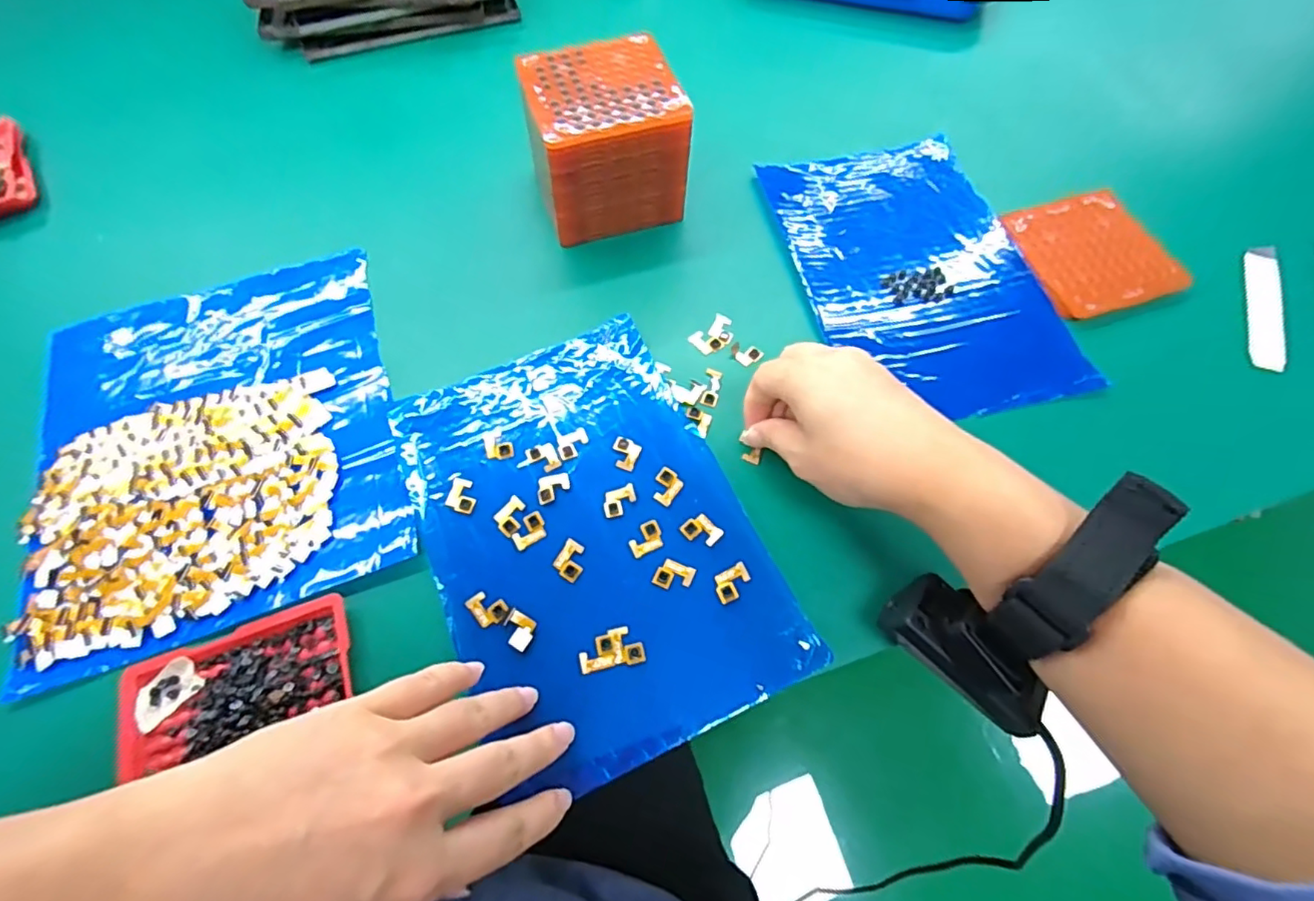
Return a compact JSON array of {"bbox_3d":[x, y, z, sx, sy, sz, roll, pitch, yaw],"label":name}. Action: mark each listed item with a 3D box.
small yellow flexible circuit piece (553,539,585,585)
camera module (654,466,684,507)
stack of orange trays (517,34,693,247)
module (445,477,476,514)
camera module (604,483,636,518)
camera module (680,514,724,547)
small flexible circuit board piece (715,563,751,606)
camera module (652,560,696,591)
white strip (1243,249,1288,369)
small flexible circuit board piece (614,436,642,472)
[{"bbox_3d":[-0.043,0.055,0.298,0.014,0.004,0.018,27,68,12],"label":"small yellow flexible circuit piece"},{"bbox_3d":[0.005,0.020,0.318,0.015,0.004,0.018,34,69,15],"label":"camera module"},{"bbox_3d":[-0.033,-0.199,0.386,0.093,0.081,0.090,-12,64,-6],"label":"stack of orange trays"},{"bbox_3d":[-0.104,0.023,0.314,0.015,0.004,0.019,10,65,5],"label":"module"},{"bbox_3d":[-0.020,0.026,0.312,0.019,0.004,0.015,-20,66,-9],"label":"camera module"},{"bbox_3d":[0.023,0.042,0.306,0.019,0.004,0.015,42,72,18],"label":"camera module"},{"bbox_3d":[0.038,0.065,0.291,0.019,0.004,0.014,-25,67,-11],"label":"small flexible circuit board piece"},{"bbox_3d":[0.008,0.063,0.296,0.018,0.004,0.015,19,66,9],"label":"camera module"},{"bbox_3d":[0.384,-0.092,0.371,0.021,0.004,0.104,17,65,17],"label":"white strip"},{"bbox_3d":[-0.018,0.001,0.325,0.015,0.004,0.018,19,66,9],"label":"small flexible circuit board piece"}]

